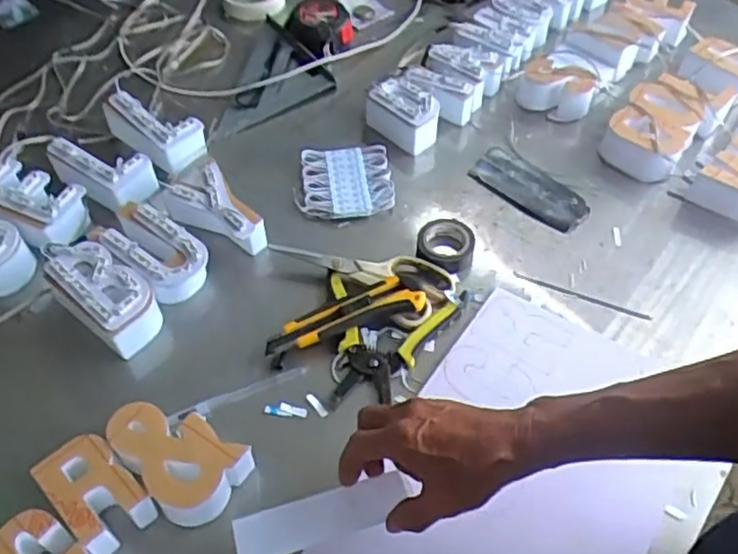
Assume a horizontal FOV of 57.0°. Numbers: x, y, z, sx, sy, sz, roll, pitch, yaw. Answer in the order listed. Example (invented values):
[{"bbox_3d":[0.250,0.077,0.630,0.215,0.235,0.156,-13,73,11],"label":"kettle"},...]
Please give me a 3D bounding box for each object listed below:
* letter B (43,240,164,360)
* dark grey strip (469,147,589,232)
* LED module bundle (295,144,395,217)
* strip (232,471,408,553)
[{"bbox_3d":[-0.256,0.017,0.664,0.122,0.061,0.066,35,61,24],"label":"letter B"},{"bbox_3d":[0.184,-0.102,0.780,0.139,0.011,0.061,37,62,25],"label":"dark grey strip"},{"bbox_3d":[-0.029,-0.110,0.767,0.106,0.020,0.093,-7,53,-4],"label":"LED module bundle"},{"bbox_3d":[-0.035,0.179,0.507,0.128,0.006,0.041,-15,40,-10],"label":"strip"}]

